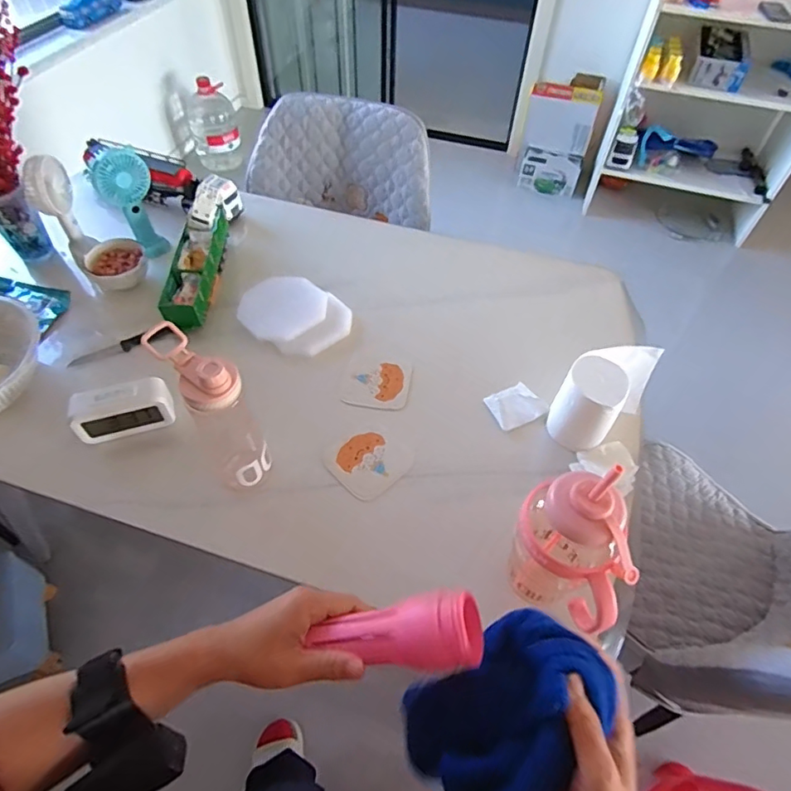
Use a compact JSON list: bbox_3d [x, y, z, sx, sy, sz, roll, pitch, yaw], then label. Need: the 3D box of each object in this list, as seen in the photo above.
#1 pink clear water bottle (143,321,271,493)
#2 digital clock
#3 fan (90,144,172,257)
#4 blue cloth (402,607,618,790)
[{"bbox_3d":[-0.229,0.031,0.679,0.098,0.240,0.061,37,60,23],"label":"pink clear water bottle"},{"bbox_3d":[-0.415,0.024,0.794,0.140,0.079,0.056,-15,55,-13],"label":"digital clock"},{"bbox_3d":[-0.511,-0.366,1.008,0.102,0.194,0.064,-23,57,-18],"label":"fan"},{"bbox_3d":[0.074,0.207,0.336,0.123,0.063,0.094,-26,58,-20],"label":"blue cloth"}]

